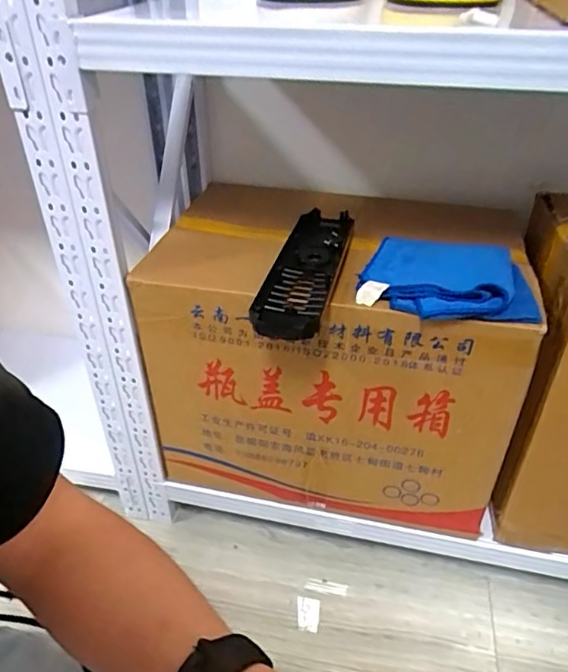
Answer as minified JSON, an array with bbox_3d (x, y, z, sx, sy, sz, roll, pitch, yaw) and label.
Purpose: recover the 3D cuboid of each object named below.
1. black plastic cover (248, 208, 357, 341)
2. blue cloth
[{"bbox_3d":[0.039,-0.110,0.815,0.086,0.044,0.392,8,37,11],"label":"black plastic cover"},{"bbox_3d":[0.239,-0.085,0.805,0.241,0.060,0.202,11,37,15],"label":"blue cloth"}]

